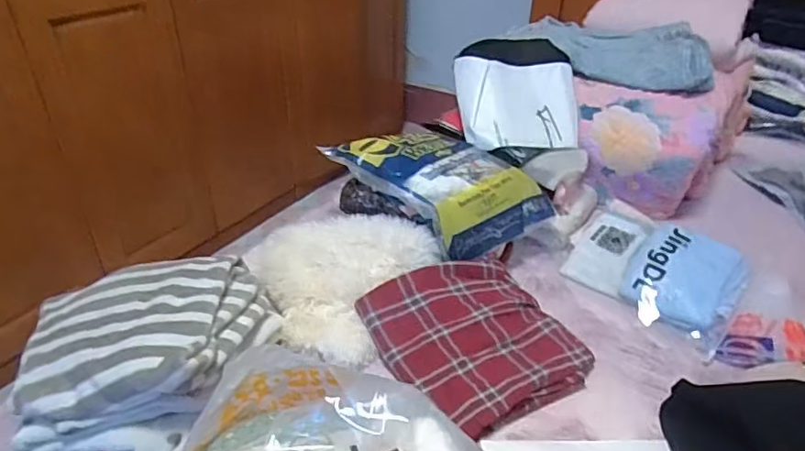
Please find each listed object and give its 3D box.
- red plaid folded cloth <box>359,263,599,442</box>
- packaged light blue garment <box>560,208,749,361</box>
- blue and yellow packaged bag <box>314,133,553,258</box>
[{"bbox_3d":[0.112,0.162,0.831,0.261,0.055,0.268,-18,39,-27],"label":"red plaid folded cloth"},{"bbox_3d":[0.440,0.080,0.974,0.283,0.045,0.224,24,64,34],"label":"packaged light blue garment"},{"bbox_3d":[0.068,-0.083,1.026,0.350,0.105,0.242,28,42,33],"label":"blue and yellow packaged bag"}]

